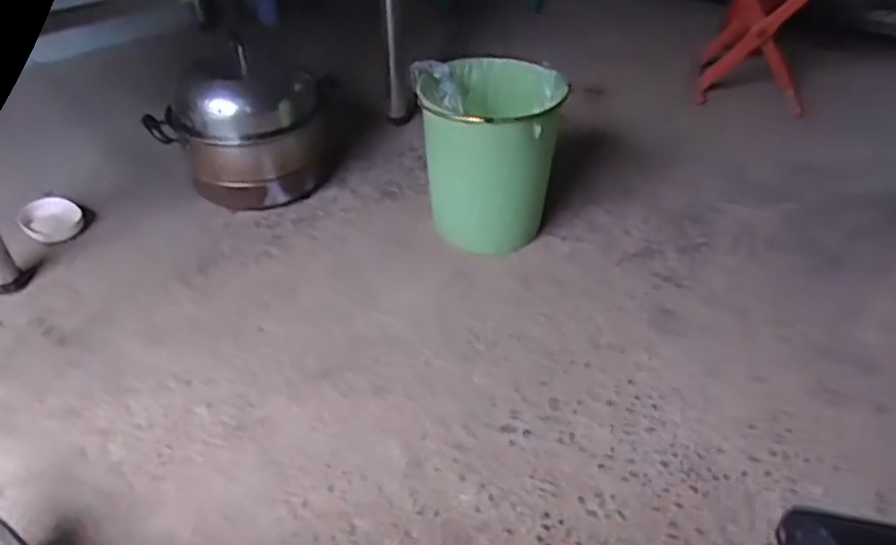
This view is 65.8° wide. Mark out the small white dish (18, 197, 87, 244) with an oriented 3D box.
[{"bbox_3d":[-0.727,-0.096,1.273,0.103,0.033,0.137,-25,45,-28],"label":"small white dish"}]

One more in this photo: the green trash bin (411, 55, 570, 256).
[{"bbox_3d":[0.074,-0.208,1.216,0.243,0.285,0.264,-4,39,-6],"label":"green trash bin"}]

